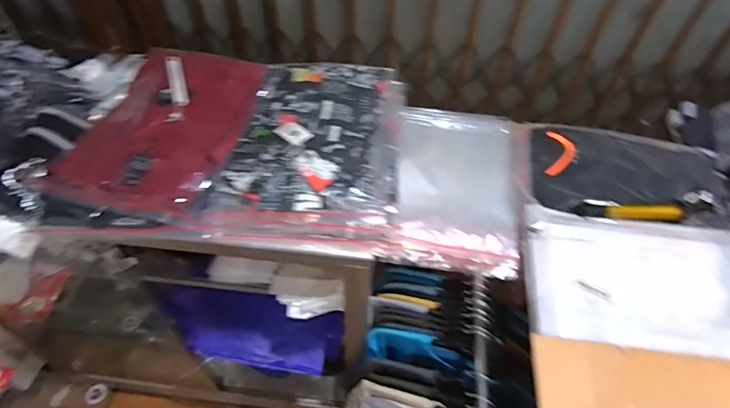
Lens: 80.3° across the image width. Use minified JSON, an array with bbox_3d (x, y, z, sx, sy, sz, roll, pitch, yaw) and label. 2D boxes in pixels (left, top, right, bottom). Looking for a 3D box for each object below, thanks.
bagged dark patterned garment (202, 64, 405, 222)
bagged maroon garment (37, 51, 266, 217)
[{"bbox_3d":[-0.080,-0.123,0.771,0.281,0.055,0.361,6,52,3],"label":"bagged dark patterned garment"},{"bbox_3d":[-0.350,-0.141,0.749,0.264,0.045,0.344,13,53,8],"label":"bagged maroon garment"}]

